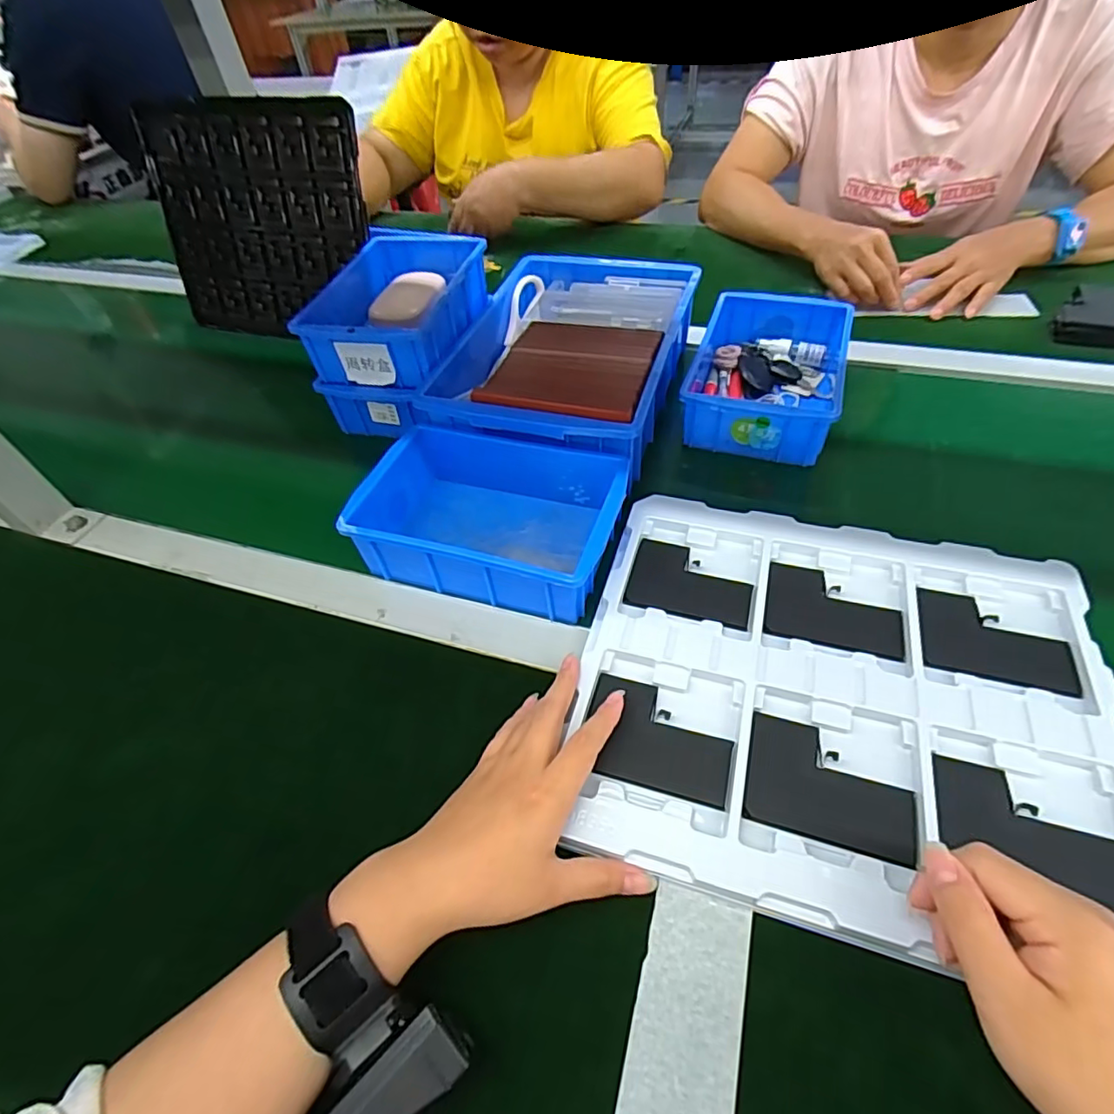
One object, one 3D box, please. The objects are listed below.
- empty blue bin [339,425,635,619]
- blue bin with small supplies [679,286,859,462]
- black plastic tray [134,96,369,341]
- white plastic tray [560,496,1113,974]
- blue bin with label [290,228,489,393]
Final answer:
[{"bbox_3d":[-0.050,-0.035,0.476,0.198,0.061,0.140,12,52,14],"label":"empty blue bin"},{"bbox_3d":[0.206,-0.184,0.575,0.127,0.058,0.194,13,52,15],"label":"blue bin with small supplies"},{"bbox_3d":[-0.377,-0.414,0.723,0.327,0.250,0.018,12,27,18],"label":"black plastic tray"},{"bbox_3d":[0.180,0.085,0.375,0.315,0.014,0.278,12,52,14],"label":"white plastic tray"},{"bbox_3d":[-0.163,-0.255,0.613,0.142,0.076,0.212,6,51,10],"label":"blue bin with label"}]

